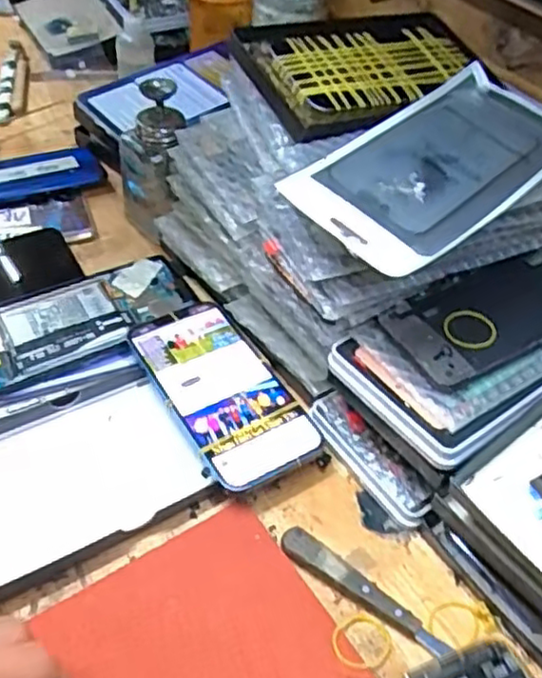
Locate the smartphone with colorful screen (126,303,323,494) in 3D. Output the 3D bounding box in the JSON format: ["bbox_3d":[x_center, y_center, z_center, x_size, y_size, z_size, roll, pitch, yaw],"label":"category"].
[{"bbox_3d":[-0.032,0.034,0.445,0.069,0.015,0.143,-23,53,-25],"label":"smartphone with colorful screen"}]

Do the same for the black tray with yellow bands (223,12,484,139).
[{"bbox_3d":[0.068,-0.182,0.449,0.161,0.028,0.095,-19,51,-22],"label":"black tray with yellow bands"}]

